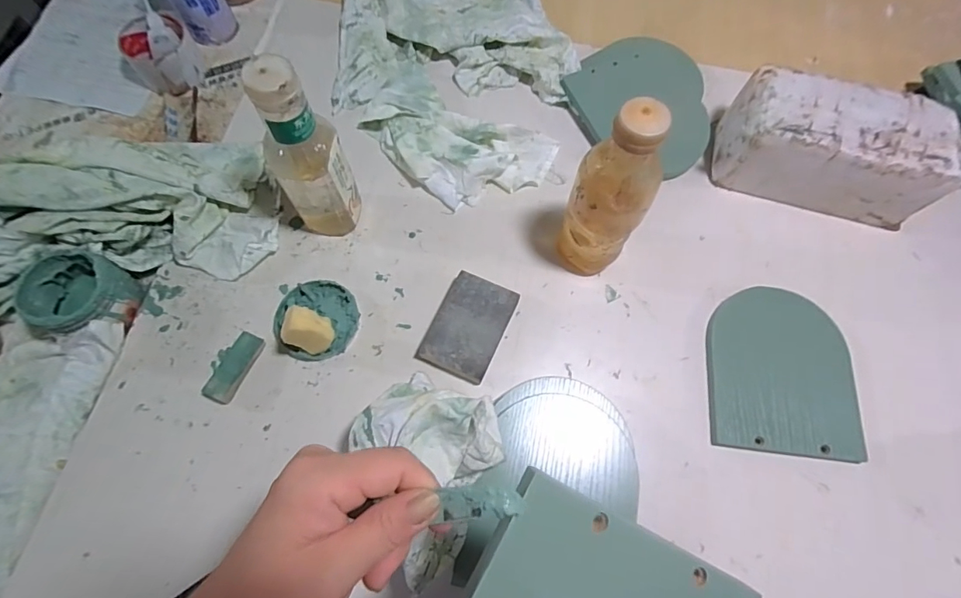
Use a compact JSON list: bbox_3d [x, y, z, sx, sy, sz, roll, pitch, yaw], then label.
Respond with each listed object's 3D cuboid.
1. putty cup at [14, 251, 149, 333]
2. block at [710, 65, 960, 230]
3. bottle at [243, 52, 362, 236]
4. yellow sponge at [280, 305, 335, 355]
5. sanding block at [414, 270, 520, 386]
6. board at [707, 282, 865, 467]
[{"bbox_3d":[-0.390,-0.004,0.454,0.080,0.050,0.076,0,69,-1],"label":"putty cup"},{"bbox_3d":[0.384,-0.163,0.523,0.225,0.102,0.102,18,70,6],"label":"block"},{"bbox_3d":[-0.162,-0.130,0.433,0.062,0.196,0.066,0,69,-1],"label":"bottle"},{"bbox_3d":[-0.161,0.032,0.446,0.036,0.053,0.035,14,70,4],"label":"yellow sponge"},{"bbox_3d":[-0.013,0.030,0.476,0.070,0.027,0.100,24,71,8],"label":"sanding block"},{"bbox_3d":[0.305,0.070,0.478,0.145,0.014,0.168,6,70,1],"label":"board"}]

